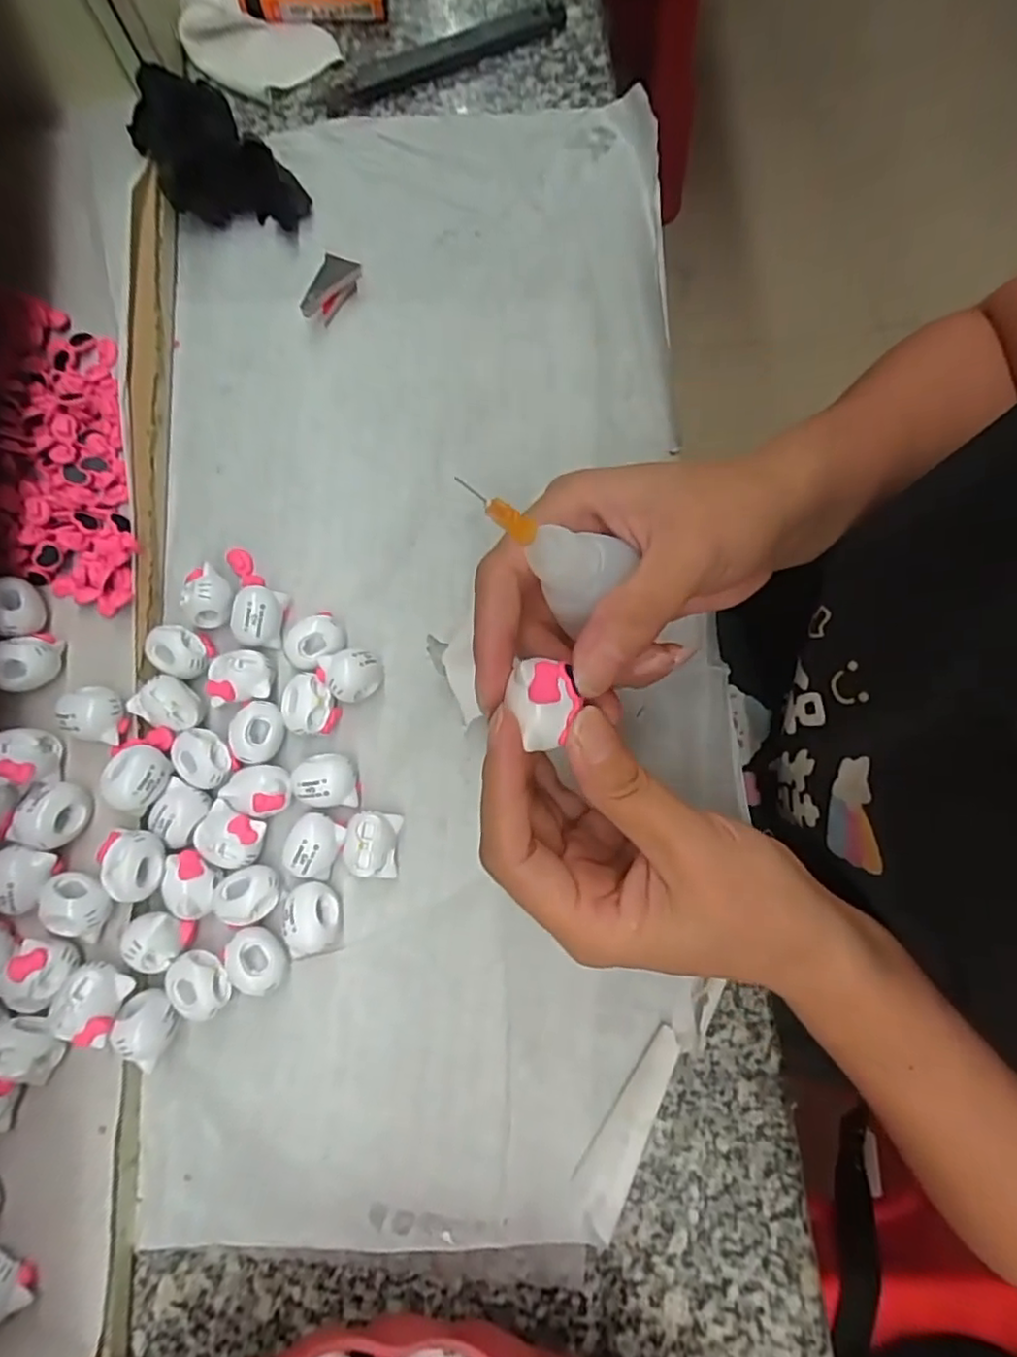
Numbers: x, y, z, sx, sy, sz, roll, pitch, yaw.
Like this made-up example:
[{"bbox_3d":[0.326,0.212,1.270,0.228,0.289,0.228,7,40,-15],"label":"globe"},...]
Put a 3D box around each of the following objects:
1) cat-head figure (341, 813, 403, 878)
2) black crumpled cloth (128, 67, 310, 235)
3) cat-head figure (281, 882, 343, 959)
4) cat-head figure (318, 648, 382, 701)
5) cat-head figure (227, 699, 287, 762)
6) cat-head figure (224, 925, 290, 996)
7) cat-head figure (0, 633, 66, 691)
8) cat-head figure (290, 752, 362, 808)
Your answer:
[{"bbox_3d":[-0.053,0.065,0.255,0.019,0.017,0.024,7,78,2],"label":"cat-head figure"},{"bbox_3d":[-0.145,-0.253,0.315,0.054,0.030,0.084,-41,81,-8],"label":"black crumpled cloth"},{"bbox_3d":[-0.075,0.092,0.249,0.019,0.018,0.024,-8,78,-1],"label":"cat-head figure"},{"bbox_3d":[-0.065,-0.002,0.267,0.023,0.022,0.022,0,78,0],"label":"cat-head figure"},{"bbox_3d":[-0.103,0.022,0.264,0.021,0.015,0.024,12,78,3],"label":"cat-head figure"},{"bbox_3d":[-0.094,0.107,0.246,0.025,0.016,0.018,39,81,8],"label":"cat-head figure"},{"bbox_3d":[-0.191,-0.006,0.260,0.021,0.022,0.024,12,78,3],"label":"cat-head figure"},{"bbox_3d":[-0.072,0.041,0.261,0.025,0.019,0.021,12,78,3],"label":"cat-head figure"}]

